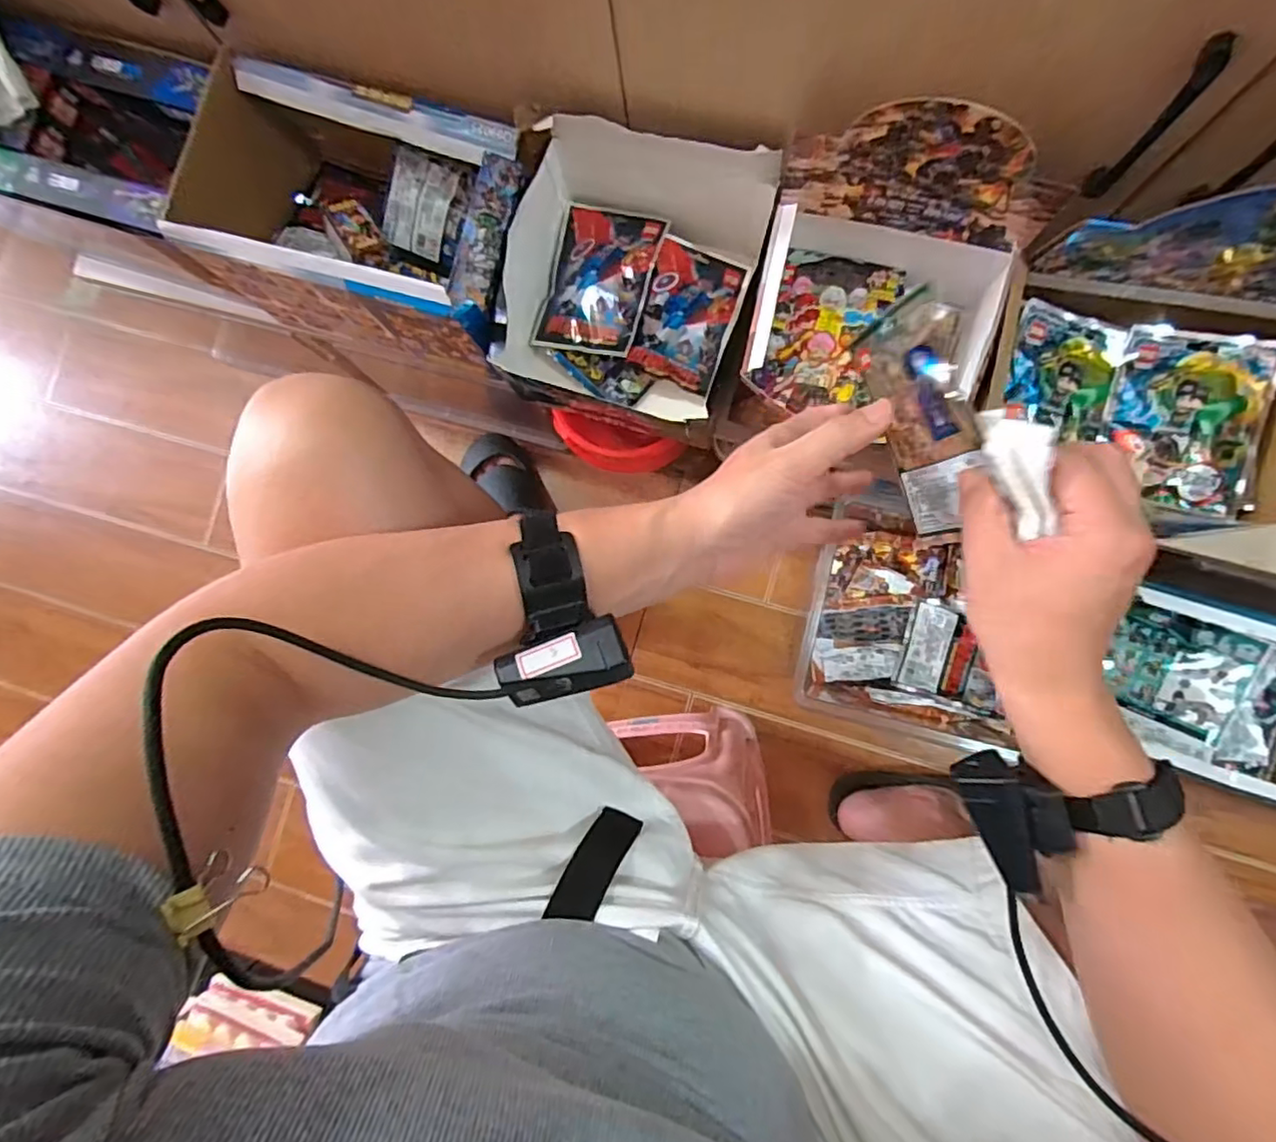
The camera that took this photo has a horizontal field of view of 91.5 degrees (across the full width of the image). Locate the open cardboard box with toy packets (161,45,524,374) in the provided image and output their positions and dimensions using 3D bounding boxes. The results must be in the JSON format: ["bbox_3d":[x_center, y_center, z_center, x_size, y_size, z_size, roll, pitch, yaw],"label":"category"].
[{"bbox_3d":[-0.264,-0.355,0.626,0.306,0.166,0.206,17,88,6],"label":"open cardboard box with toy packets"}]

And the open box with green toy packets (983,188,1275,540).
[{"bbox_3d":[0.417,-0.151,0.470,0.252,0.190,0.198,12,88,5],"label":"open box with green toy packets"}]

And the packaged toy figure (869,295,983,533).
[{"bbox_3d":[0.185,-0.094,0.401,0.018,0.114,0.136,-17,86,4],"label":"packaged toy figure"}]

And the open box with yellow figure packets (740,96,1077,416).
[{"bbox_3d":[0.205,-0.236,0.509,0.202,0.182,0.170,12,88,5],"label":"open box with yellow figure packets"}]

